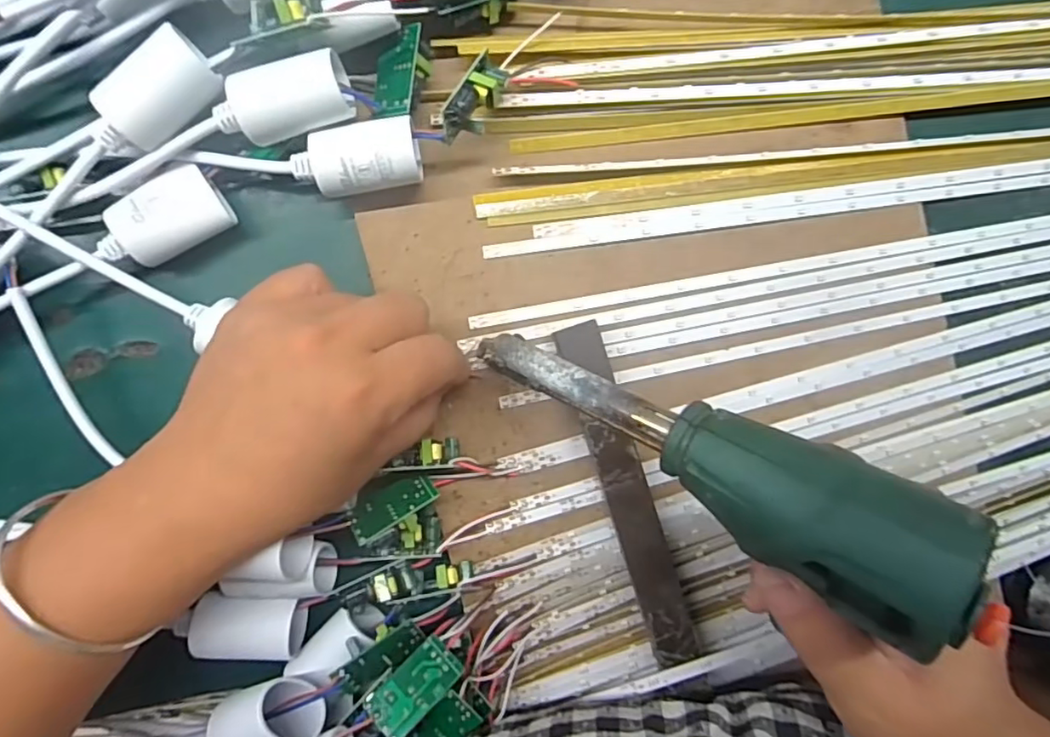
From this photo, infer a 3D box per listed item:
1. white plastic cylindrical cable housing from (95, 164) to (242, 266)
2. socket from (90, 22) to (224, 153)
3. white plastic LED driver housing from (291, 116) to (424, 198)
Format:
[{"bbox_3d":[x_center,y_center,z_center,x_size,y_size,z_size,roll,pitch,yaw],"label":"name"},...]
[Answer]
[{"bbox_3d":[-0.155,-0.062,0.251,0.052,0.023,0.031,-35,98,-15],"label":"white plastic cylindrical cable housing"},{"bbox_3d":[-0.147,-0.106,0.232,0.052,0.021,0.025,-39,96,0],"label":"socket"},{"bbox_3d":[-0.070,-0.088,0.251,0.049,0.028,0.025,-10,95,-3],"label":"white plastic LED driver housing"}]

